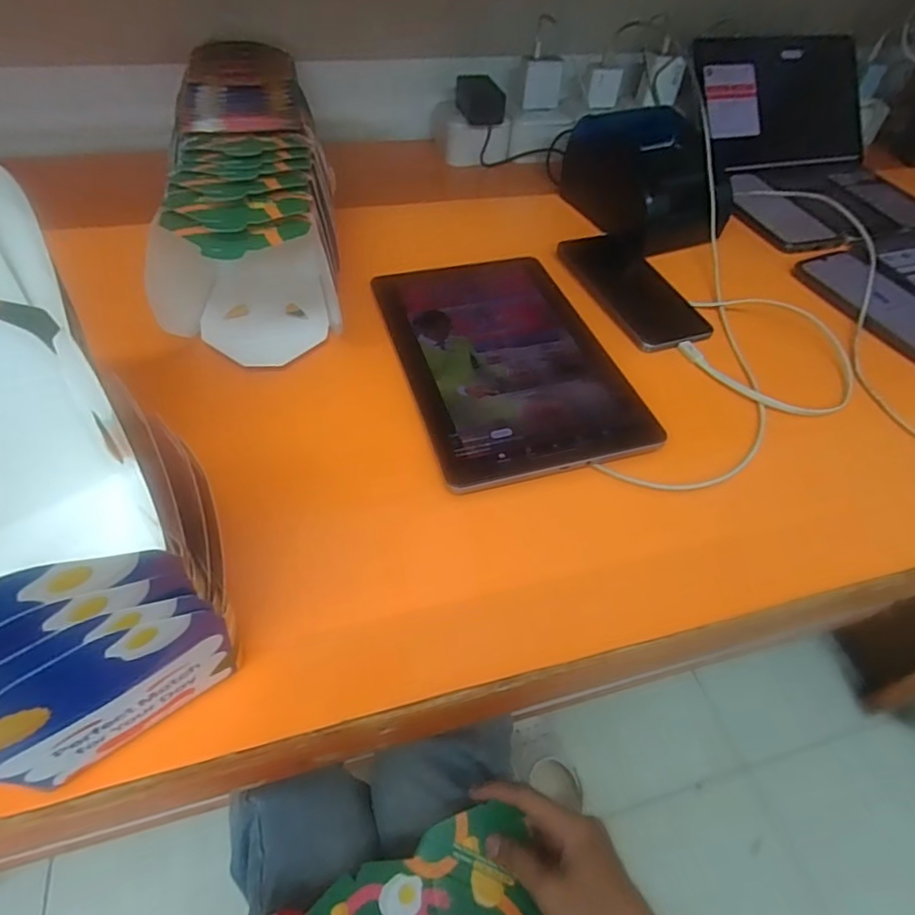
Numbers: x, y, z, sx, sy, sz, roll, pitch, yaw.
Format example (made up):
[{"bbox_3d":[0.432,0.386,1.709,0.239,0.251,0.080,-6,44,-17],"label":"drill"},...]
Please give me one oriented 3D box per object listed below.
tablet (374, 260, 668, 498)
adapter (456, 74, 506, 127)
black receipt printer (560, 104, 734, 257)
[{"bbox_3d":[0.036,-0.086,0.468,0.162,0.014,0.247,-11,51,-15],"label":"tablet"},{"bbox_3d":[0.026,-0.422,0.673,0.046,0.038,0.070,-8,51,-11],"label":"adapter"},{"bbox_3d":[0.200,-0.300,0.605,0.097,0.094,0.179,-18,53,-19],"label":"black receipt printer"}]

